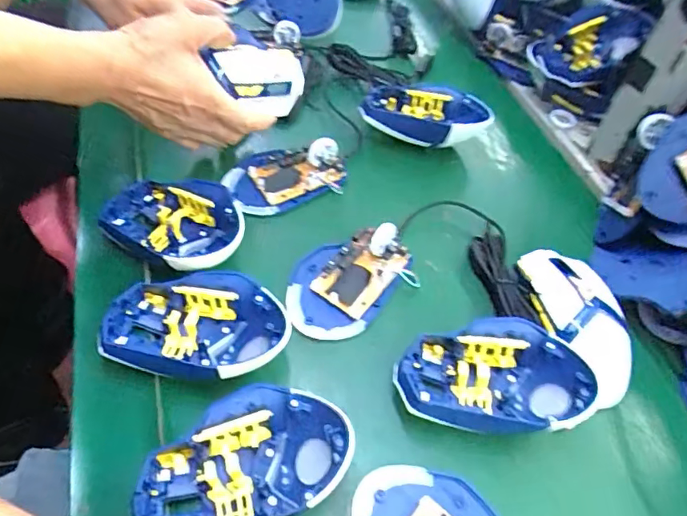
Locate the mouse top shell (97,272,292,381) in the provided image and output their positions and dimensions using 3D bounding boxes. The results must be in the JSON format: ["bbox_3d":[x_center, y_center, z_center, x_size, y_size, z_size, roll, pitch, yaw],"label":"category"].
[{"bbox_3d":[-0.095,0.047,0.339,0.114,0.034,0.074,7,53,2],"label":"mouse top shell"}]

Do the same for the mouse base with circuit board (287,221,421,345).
[{"bbox_3d":[0.003,0.012,0.381,0.103,0.023,0.069,-35,62,-26],"label":"mouse base with circuit board"}]

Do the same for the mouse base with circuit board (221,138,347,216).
[{"bbox_3d":[-0.051,-0.081,0.447,0.101,0.028,0.067,-18,56,-16],"label":"mouse base with circuit board"}]

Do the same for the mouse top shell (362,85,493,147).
[{"bbox_3d":[0.079,-0.139,0.491,0.122,0.033,0.074,14,53,7],"label":"mouse top shell"}]

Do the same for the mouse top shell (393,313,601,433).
[{"bbox_3d":[0.094,0.078,0.329,0.116,0.037,0.074,3,53,-2],"label":"mouse top shell"}]

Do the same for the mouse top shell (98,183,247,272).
[{"bbox_3d":[-0.128,-0.024,0.389,0.118,0.037,0.079,17,54,10],"label":"mouse top shell"}]

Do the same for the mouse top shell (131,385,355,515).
[{"bbox_3d":[-0.057,0.118,0.292,0.118,0.034,0.068,-18,56,-16],"label":"mouse top shell"}]

